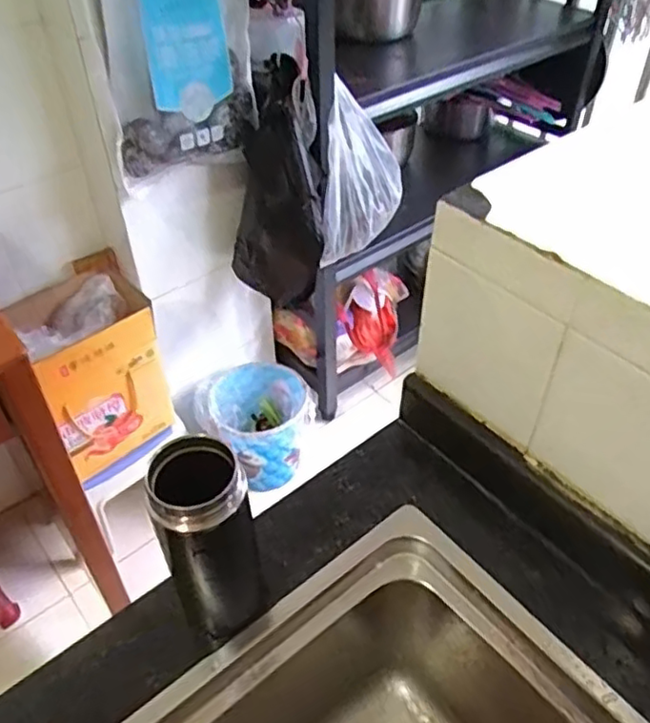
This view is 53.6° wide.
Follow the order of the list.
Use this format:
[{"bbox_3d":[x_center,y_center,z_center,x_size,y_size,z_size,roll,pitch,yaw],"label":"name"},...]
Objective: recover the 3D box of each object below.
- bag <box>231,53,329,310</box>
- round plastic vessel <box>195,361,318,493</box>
[{"bbox_3d":[-0.095,-0.325,1.219,0.177,0.448,0.172,1,21,2],"label":"bag"},{"bbox_3d":[-0.150,0.134,1.494,0.251,0.190,0.243,10,45,11],"label":"round plastic vessel"}]

